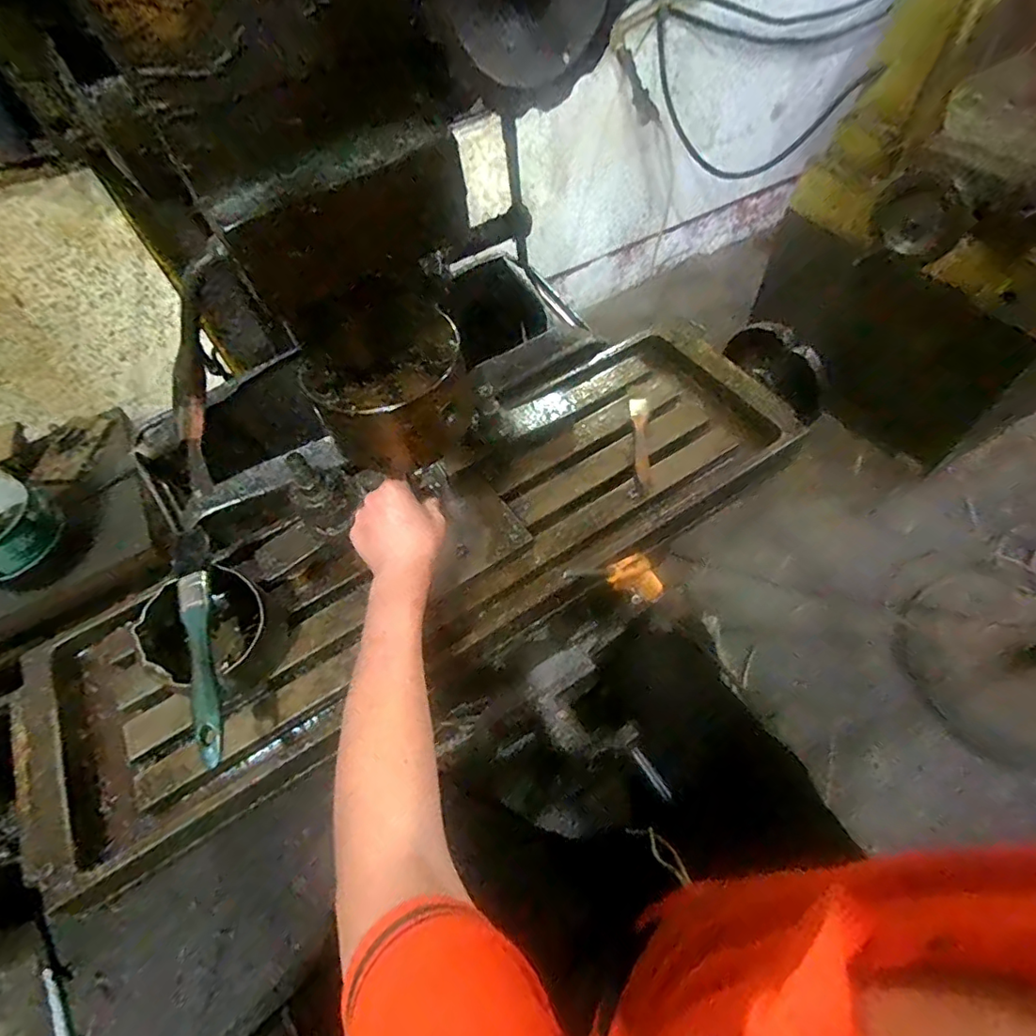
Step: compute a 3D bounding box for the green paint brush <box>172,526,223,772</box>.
[{"bbox_3d":[-0.266,0.099,0.439,0.027,0.025,0.201,-18,58,-6],"label":"green paint brush"}]

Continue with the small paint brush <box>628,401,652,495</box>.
[{"bbox_3d":[0.137,-0.082,0.595,0.021,0.015,0.127,1,58,6],"label":"small paint brush"}]

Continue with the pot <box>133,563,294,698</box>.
[{"bbox_3d":[-0.278,0.101,0.489,0.117,0.071,0.109,28,64,21],"label":"pot"}]

